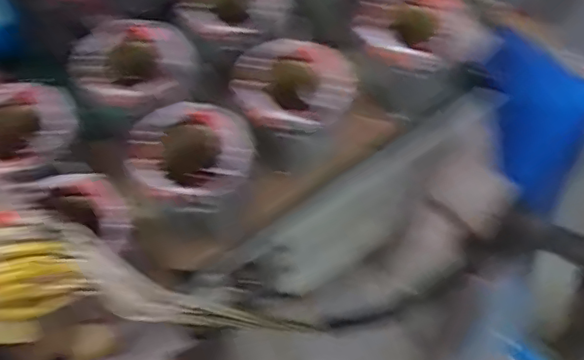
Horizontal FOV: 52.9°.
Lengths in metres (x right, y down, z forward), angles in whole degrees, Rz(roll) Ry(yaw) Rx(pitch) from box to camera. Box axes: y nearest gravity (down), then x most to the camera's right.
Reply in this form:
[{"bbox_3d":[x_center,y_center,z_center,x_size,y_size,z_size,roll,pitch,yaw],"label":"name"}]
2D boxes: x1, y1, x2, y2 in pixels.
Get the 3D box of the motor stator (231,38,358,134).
[{"bbox_3d":[0.002,-0.135,0.811,0.167,0.061,0.136,3,60,3],"label":"motor stator"}]

